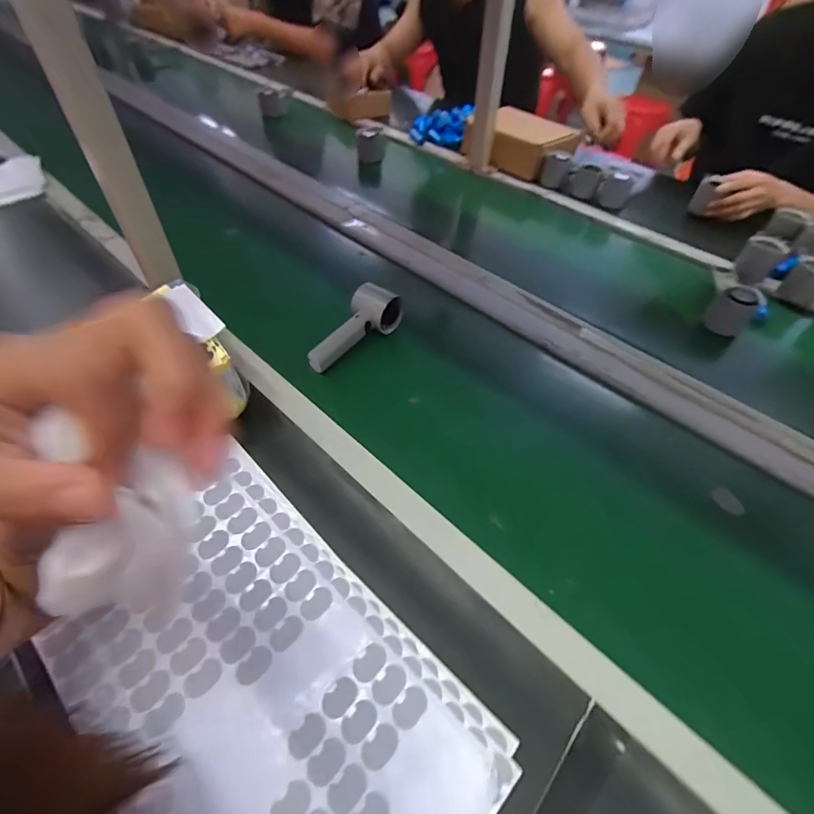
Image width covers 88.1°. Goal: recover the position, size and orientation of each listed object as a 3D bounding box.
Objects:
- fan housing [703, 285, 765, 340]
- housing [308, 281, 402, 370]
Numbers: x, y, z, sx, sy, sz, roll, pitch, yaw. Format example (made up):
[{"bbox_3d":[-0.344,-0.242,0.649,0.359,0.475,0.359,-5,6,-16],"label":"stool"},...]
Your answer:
[{"bbox_3d":[0.484,-0.145,0.625,0.047,0.074,0.054,-34,60,-28],"label":"fan housing"},{"bbox_3d":[-0.075,-0.103,0.555,0.054,0.058,0.148,36,57,23],"label":"housing"}]

